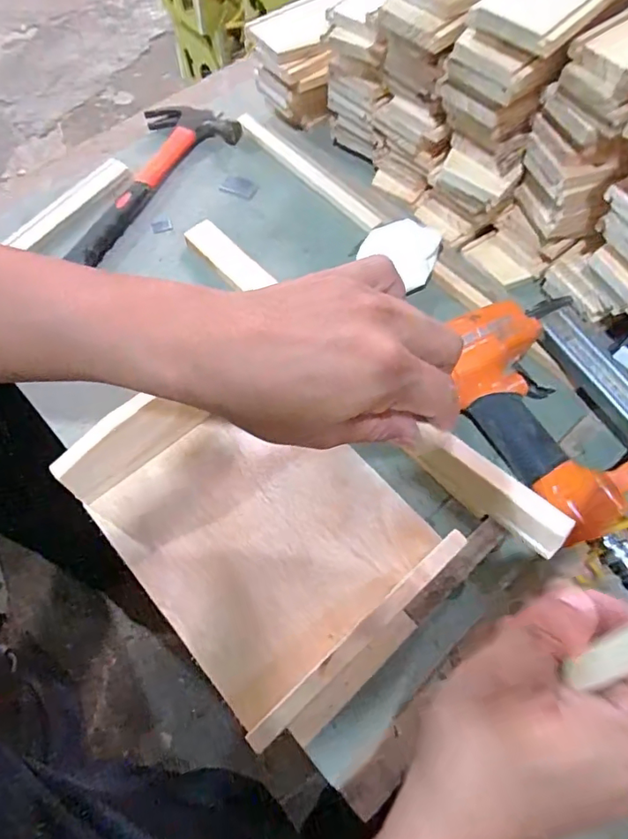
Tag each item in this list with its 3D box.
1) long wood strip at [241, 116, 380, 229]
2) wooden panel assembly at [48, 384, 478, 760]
[{"bbox_3d":[-0.006,-0.272,0.576,0.023,0.014,0.210,-41,72,-18],"label":"long wood strip"},{"bbox_3d":[-0.039,0.070,0.385,0.188,0.060,0.227,-38,71,-17],"label":"wooden panel assembly"}]

